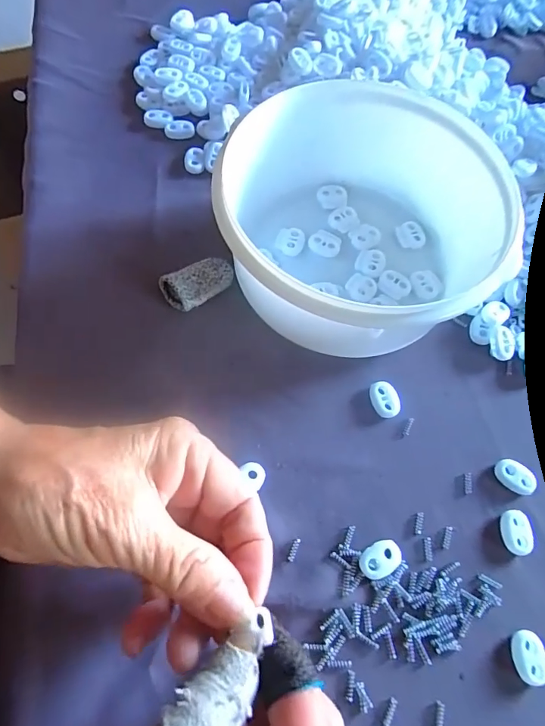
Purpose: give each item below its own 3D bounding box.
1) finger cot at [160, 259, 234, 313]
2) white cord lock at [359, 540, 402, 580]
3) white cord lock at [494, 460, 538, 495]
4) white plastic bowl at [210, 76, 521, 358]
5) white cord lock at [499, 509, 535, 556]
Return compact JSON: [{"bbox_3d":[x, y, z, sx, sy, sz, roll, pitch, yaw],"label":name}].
[{"bbox_3d":[-0.048,-0.053,0.276,0.045,0.010,0.027,-33,74,-17],"label":"finger cot"},{"bbox_3d":[0.056,0.102,0.221,0.023,0.004,0.015,-25,71,-15],"label":"white cord lock"},{"bbox_3d":[0.138,0.065,0.243,0.022,0.006,0.015,38,69,11],"label":"white cord lock"},{"bbox_3d":[0.051,-0.080,0.258,0.142,0.075,0.156,2,67,-4],"label":"white plastic bowl"},{"bbox_3d":[0.132,0.091,0.230,0.015,0.005,0.022,2,67,-4],"label":"white cord lock"}]

